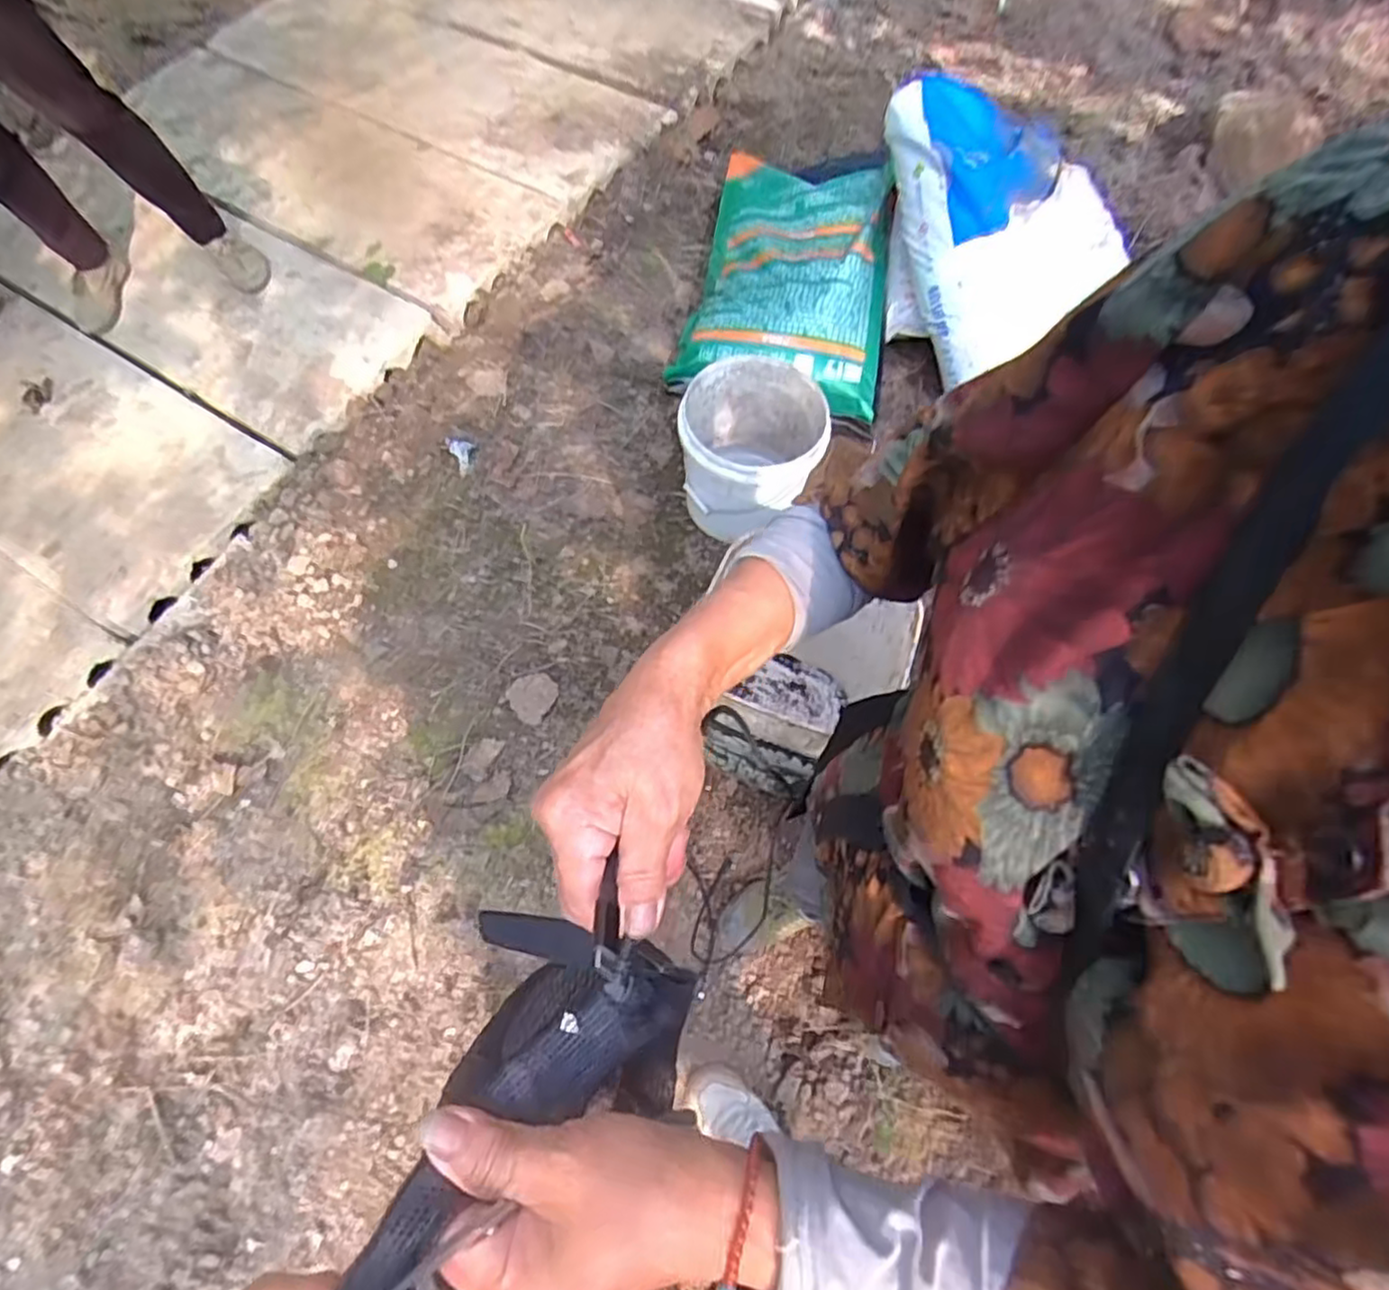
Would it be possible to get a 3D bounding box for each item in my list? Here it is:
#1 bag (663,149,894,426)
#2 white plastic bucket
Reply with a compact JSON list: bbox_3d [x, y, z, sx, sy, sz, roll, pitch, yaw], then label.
[{"bbox_3d":[0.231,-0.862,1.594,0.462,0.106,0.722,12,70,8],"label":"bag"},{"bbox_3d":[0.111,-0.365,1.354,0.252,0.257,0.261,-1,68,3],"label":"white plastic bucket"}]

